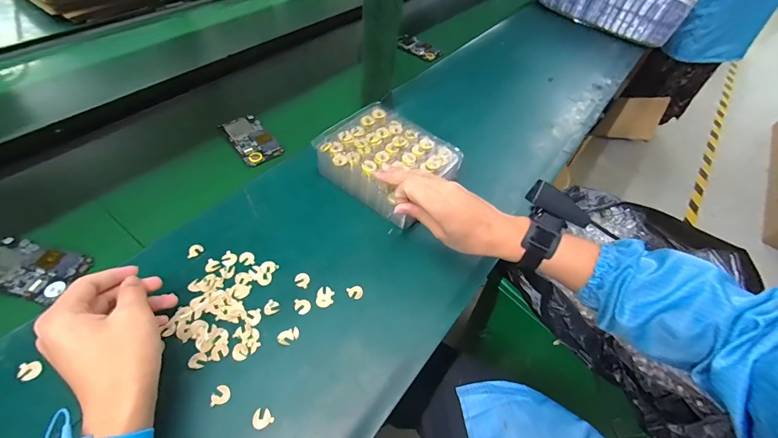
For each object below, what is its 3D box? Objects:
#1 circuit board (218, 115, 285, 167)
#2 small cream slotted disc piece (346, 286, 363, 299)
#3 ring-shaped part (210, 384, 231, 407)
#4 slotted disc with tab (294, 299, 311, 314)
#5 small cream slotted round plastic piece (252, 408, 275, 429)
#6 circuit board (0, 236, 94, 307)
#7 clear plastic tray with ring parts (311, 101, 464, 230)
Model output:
[{"bbox_3d":[-0.237,-0.138,0.588,0.063,0.009,0.121,-30,60,-26],"label":"circuit board"},{"bbox_3d":[-0.042,0.091,0.424,0.018,0.004,0.019,2,52,-2],"label":"small cream slotted disc piece"},{"bbox_3d":[-0.171,0.178,0.346,0.018,0.005,0.019,-11,54,-12],"label":"ring-shaped part"},{"bbox_3d":[-0.104,0.105,0.410,0.019,0.004,0.019,3,51,-4],"label":"slotted disc with tab"},{"bbox_3d":[-0.126,0.198,0.338,0.019,0.005,0.018,3,51,-4],"label":"small cream slotted round plastic piece"},{"bbox_3d":[-0.441,0.061,0.417,0.127,0.008,0.065,15,49,3],"label":"circuit board"},{"bbox_3d":[-0.003,-0.091,0.522,0.190,0.068,0.159,34,58,21],"label":"clear plastic tray with ring parts"}]

